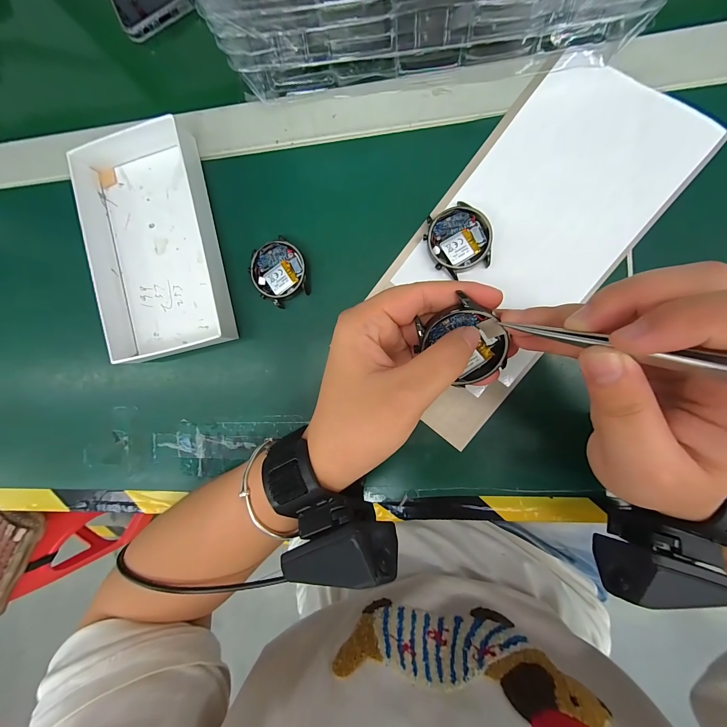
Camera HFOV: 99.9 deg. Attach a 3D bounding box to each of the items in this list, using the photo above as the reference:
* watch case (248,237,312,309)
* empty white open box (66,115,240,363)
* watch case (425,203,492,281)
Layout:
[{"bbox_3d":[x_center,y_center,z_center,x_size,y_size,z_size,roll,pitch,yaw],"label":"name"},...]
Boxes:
[{"bbox_3d":[-0.068,-0.074,0.246,0.043,0.007,0.050,-27,87,7],"label":"watch case"},{"bbox_3d":[-0.171,-0.101,0.251,0.098,0.030,0.188,-13,88,7],"label":"empty white open box"},{"bbox_3d":[0.071,-0.091,0.228,0.046,0.010,0.047,-26,87,7],"label":"watch case"}]

